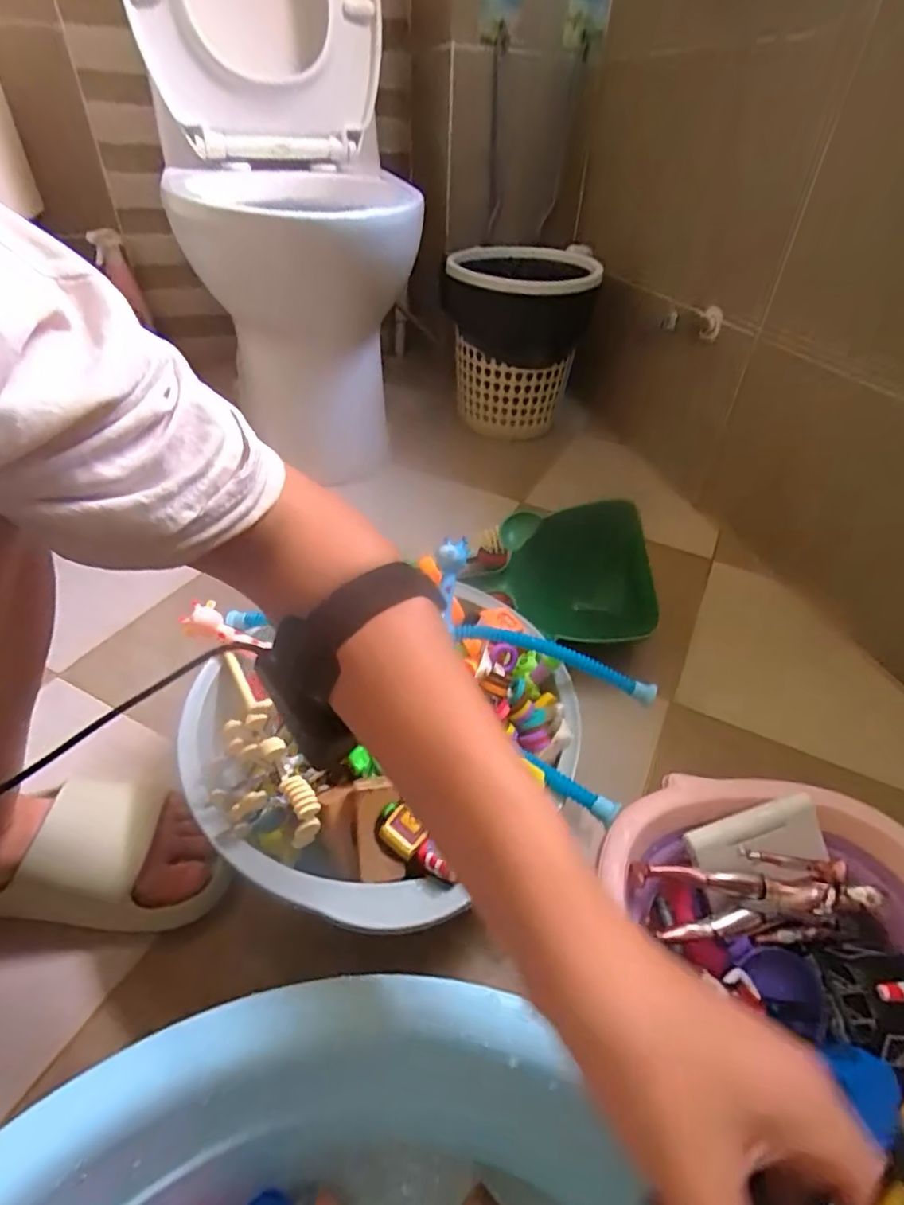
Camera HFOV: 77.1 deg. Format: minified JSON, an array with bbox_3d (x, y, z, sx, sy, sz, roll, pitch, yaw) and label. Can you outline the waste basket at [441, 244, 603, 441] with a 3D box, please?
[{"bbox_3d":[0.118,-0.485,1.072,0.249,0.282,0.258,6,41,5],"label":"waste basket"}]

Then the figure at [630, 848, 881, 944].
[{"bbox_3d":[0.210,0.202,0.393,0.159,0.029,0.045,-1,41,-4],"label":"figure"}]

